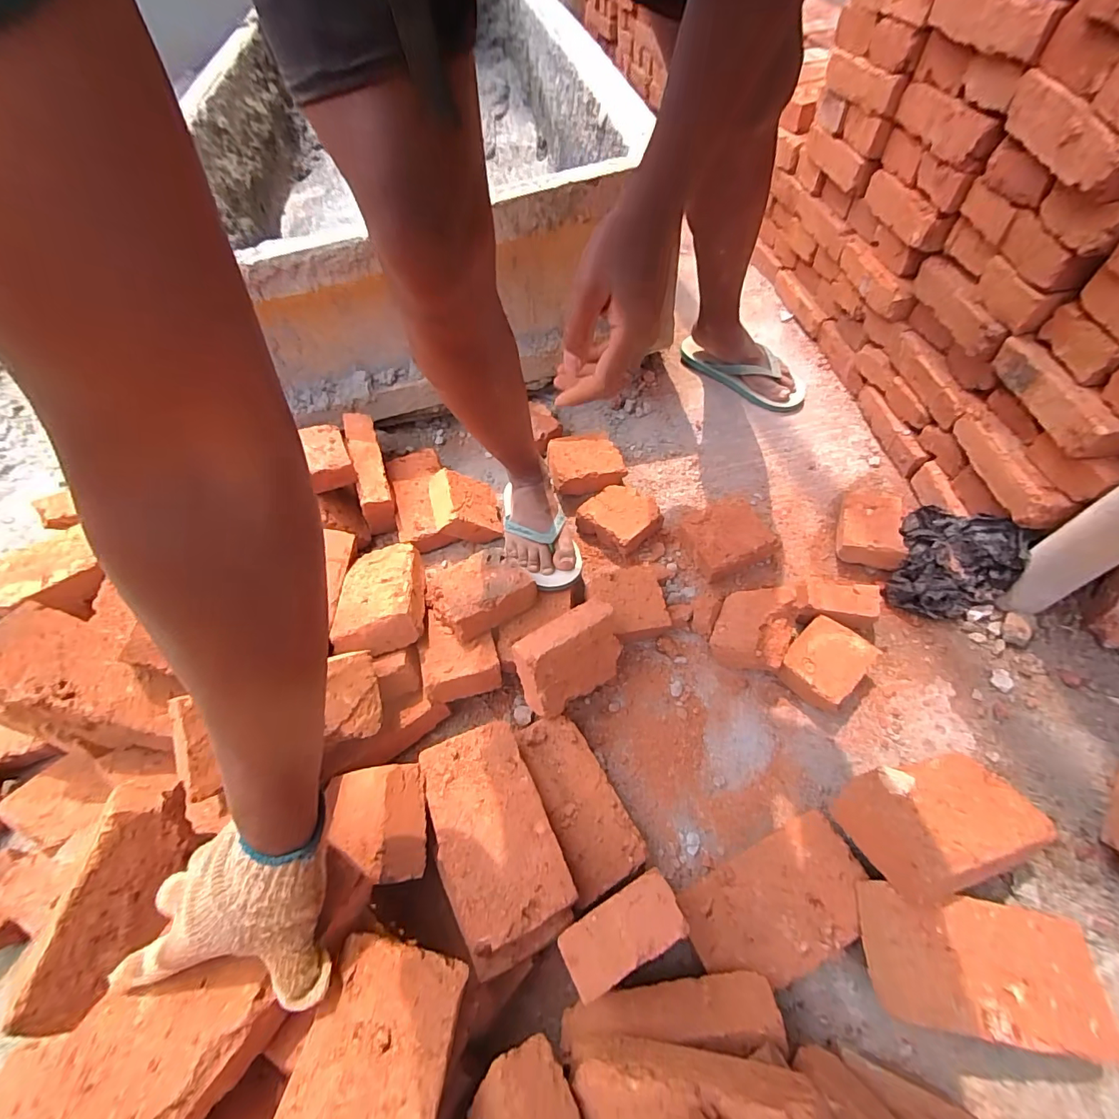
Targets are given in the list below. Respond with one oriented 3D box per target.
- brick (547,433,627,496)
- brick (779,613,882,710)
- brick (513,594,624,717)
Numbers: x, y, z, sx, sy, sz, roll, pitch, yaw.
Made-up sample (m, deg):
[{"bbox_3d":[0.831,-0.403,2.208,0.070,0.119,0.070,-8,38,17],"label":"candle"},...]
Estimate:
[{"bbox_3d":[0.045,-0.170,0.868,0.130,0.053,0.119,-14,58,-2],"label":"brick"},{"bbox_3d":[0.360,0.145,0.658,0.088,0.063,0.109,38,69,25],"label":"brick"},{"bbox_3d":[0.013,0.131,0.634,0.141,0.110,0.056,-25,23,-25],"label":"brick"}]

